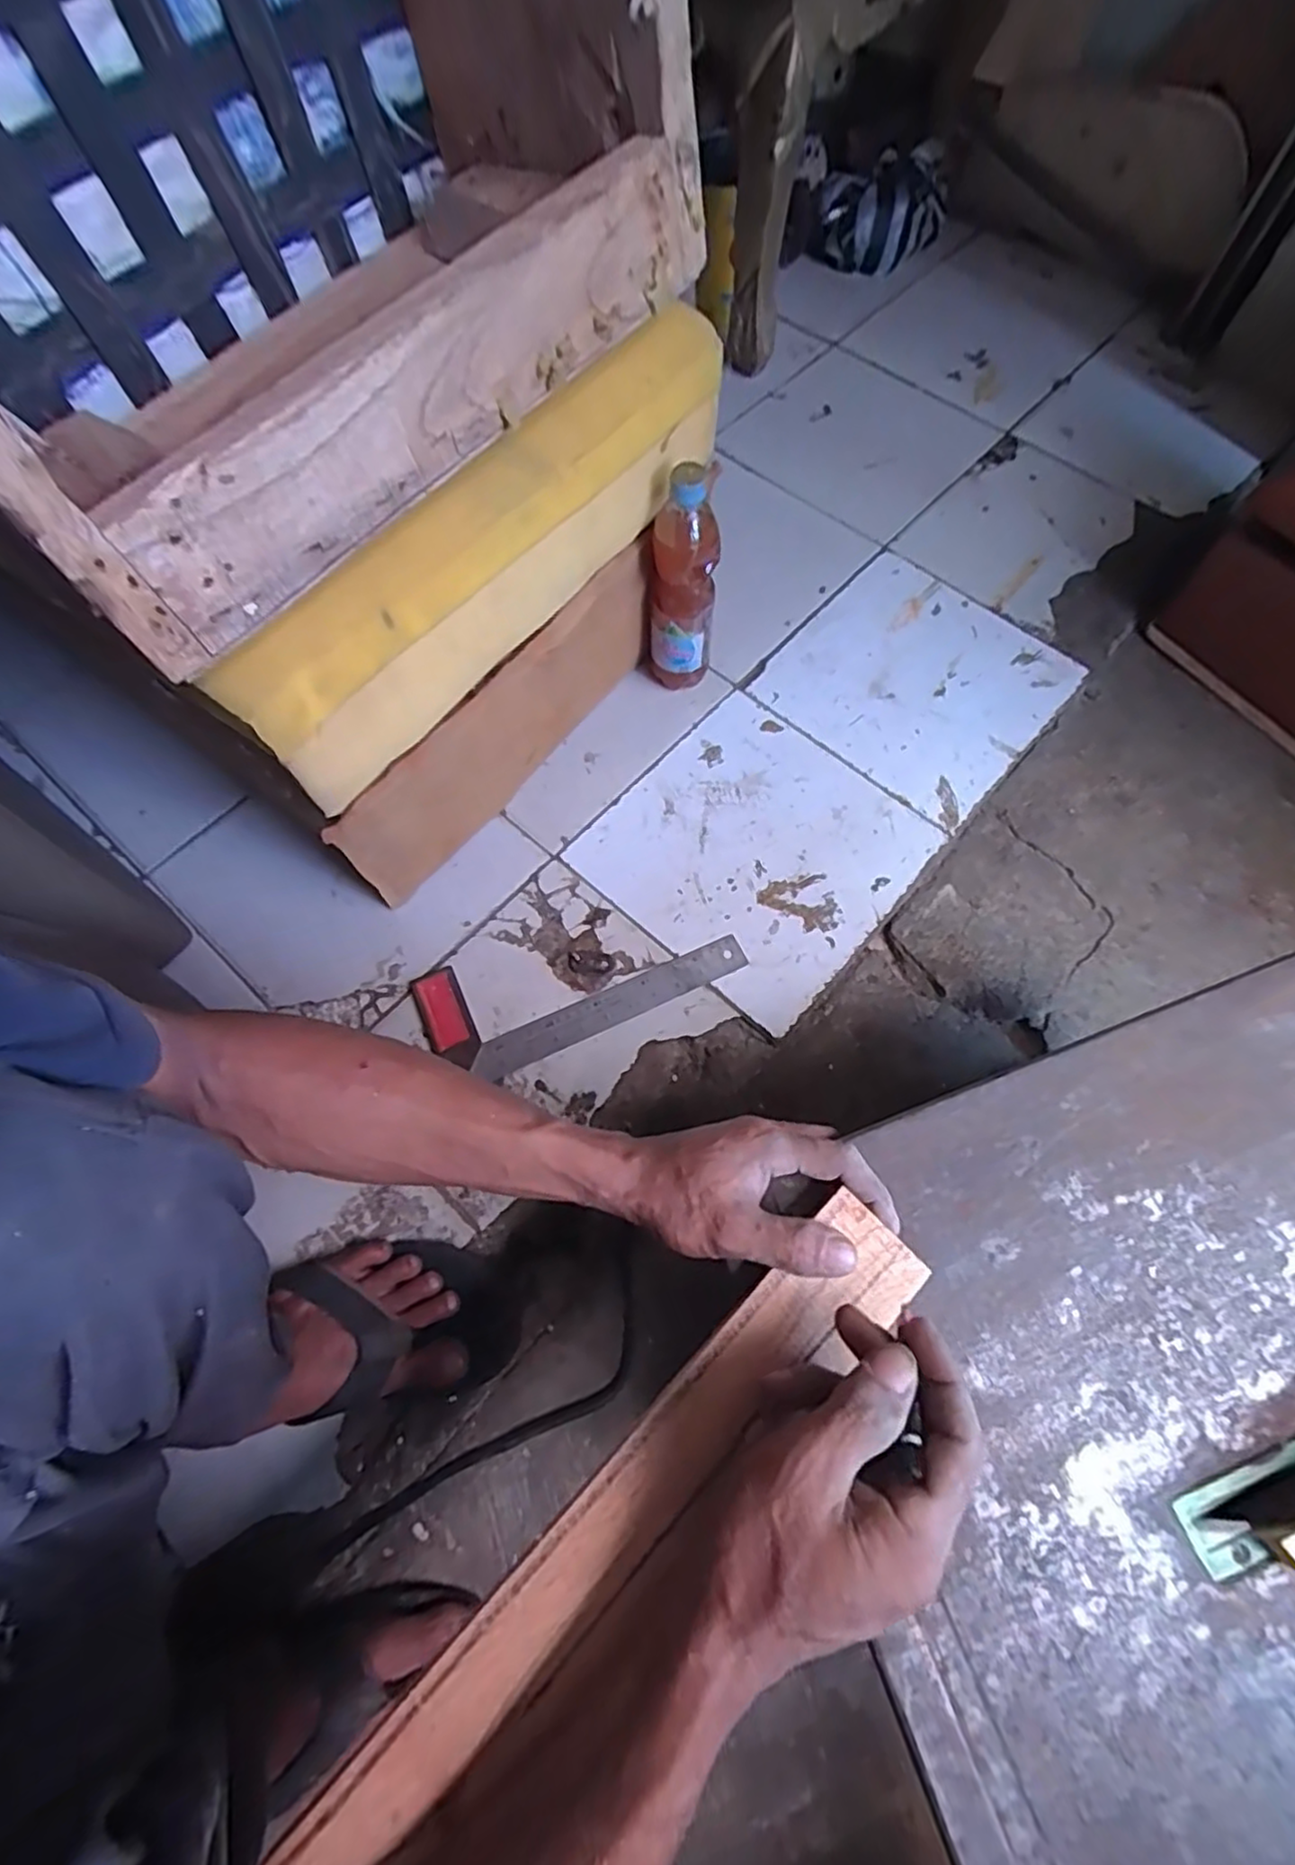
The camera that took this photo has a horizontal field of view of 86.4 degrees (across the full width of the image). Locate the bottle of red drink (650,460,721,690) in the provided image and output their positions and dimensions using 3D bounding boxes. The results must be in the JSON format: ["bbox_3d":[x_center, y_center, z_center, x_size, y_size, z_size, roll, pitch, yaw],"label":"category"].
[{"bbox_3d":[0.036,-0.347,0.702,0.064,0.241,0.061,2,68,1],"label":"bottle of red drink"}]

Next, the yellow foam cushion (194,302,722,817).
[{"bbox_3d":[-0.103,-0.306,0.546,0.032,0.144,0.501,35,73,13],"label":"yellow foam cushion"}]

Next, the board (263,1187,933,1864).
[{"bbox_3d":[-0.010,0.271,0.312,0.360,0.010,0.052,-41,74,-14],"label":"board"}]

